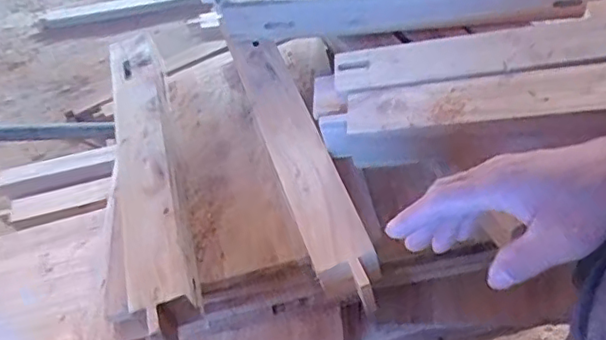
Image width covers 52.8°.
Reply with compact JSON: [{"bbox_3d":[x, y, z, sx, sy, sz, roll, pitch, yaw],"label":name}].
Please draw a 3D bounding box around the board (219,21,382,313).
[{"bbox_3d":[-0.008,-0.022,0.682,0.062,0.048,0.374,-16,53,-8],"label":"board"}]

